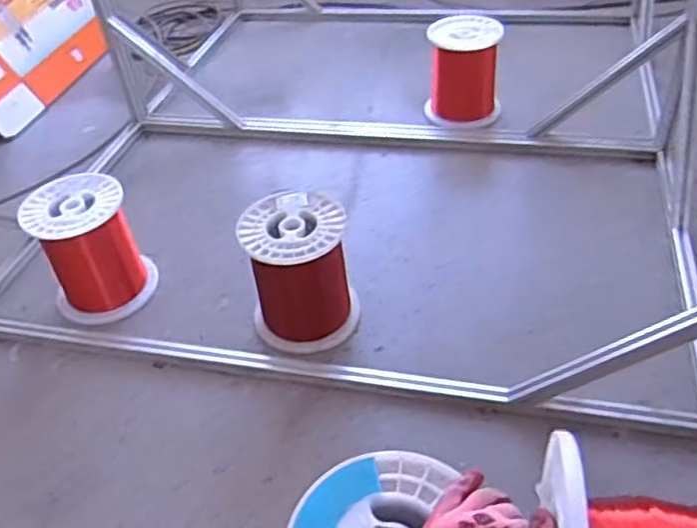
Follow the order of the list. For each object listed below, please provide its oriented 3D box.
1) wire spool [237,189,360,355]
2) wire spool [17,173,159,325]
[{"bbox_3d":[-0.089,0.015,1.253,0.202,0.225,0.202,-2,43,2],"label":"wire spool"},{"bbox_3d":[-0.534,-0.039,1.360,0.195,0.226,0.199,-2,43,2],"label":"wire spool"}]

